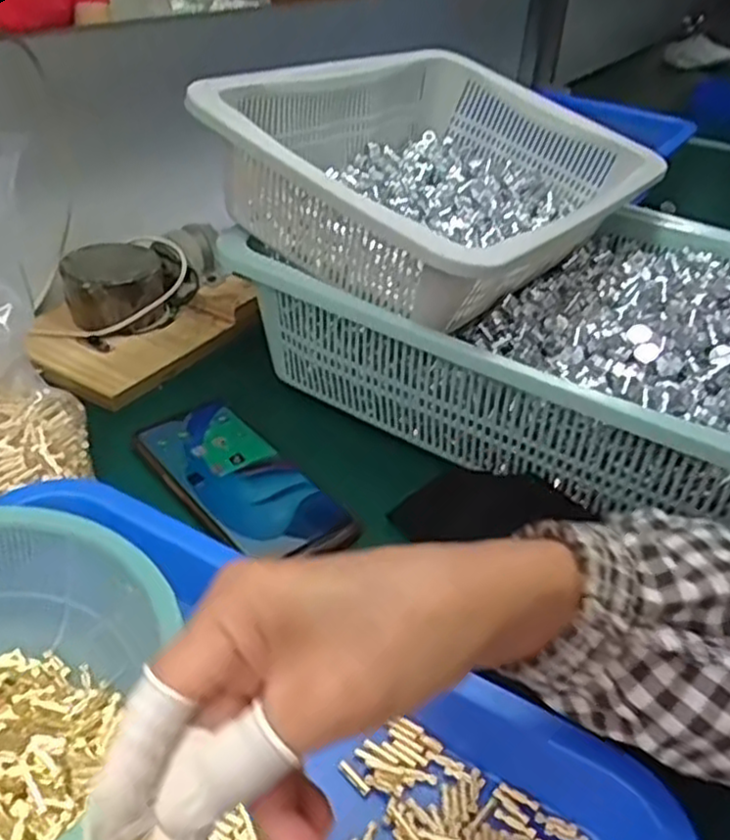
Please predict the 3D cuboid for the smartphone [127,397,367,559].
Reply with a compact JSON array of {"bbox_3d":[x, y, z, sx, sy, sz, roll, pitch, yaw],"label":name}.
[{"bbox_3d":[-0.081,0.038,0.473,0.075,0.009,0.163,-24,45,-34],"label":"smartphone"}]

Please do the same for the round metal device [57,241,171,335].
[{"bbox_3d":[-0.206,-0.109,0.606,0.079,0.049,0.077,3,36,-3],"label":"round metal device"}]

